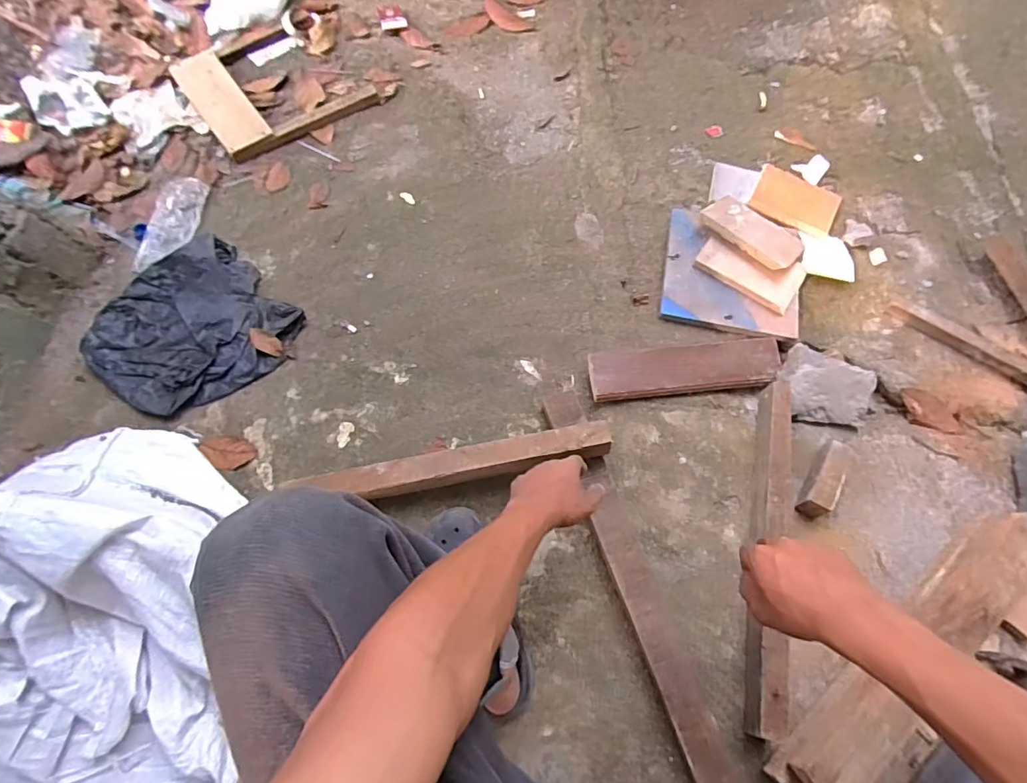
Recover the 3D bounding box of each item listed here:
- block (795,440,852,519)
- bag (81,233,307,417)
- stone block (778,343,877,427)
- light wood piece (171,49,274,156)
[{"bbox_3d":[0.486,0.136,0.794,0.038,0.058,0.129,31,71,14],"label":"block"},{"bbox_3d":[-0.596,-0.114,0.944,0.331,0.037,0.322,41,74,17],"label":"bag"},{"bbox_3d":[0.523,-0.008,0.855,0.133,0.069,0.111,16,68,8],"label":"stone block"},{"bbox_3d":[-0.684,-0.682,1.189,0.107,0.021,0.384,-35,70,-12],"label":"light wood piece"}]

